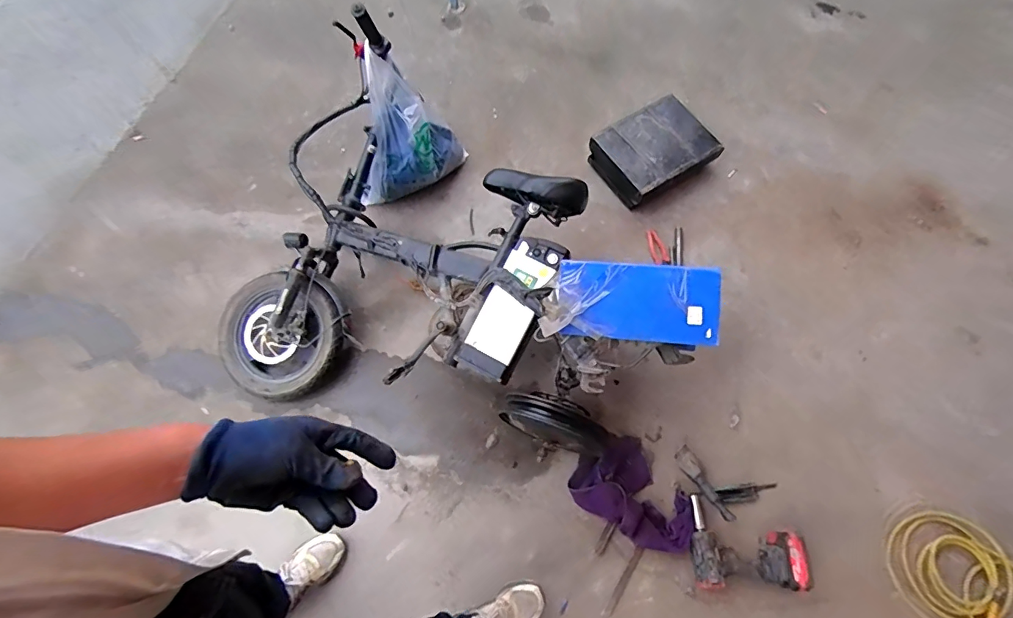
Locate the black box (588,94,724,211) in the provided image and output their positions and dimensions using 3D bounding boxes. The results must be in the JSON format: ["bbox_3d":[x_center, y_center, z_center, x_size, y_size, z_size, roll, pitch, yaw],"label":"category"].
[{"bbox_3d":[0.456,-0.493,1.467,0.322,0.098,0.254,-30,73,-13],"label":"black box"}]

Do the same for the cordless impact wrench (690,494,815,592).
[{"bbox_3d":[0.584,0.559,1.128,0.272,0.074,0.197,1,69,-2],"label":"cordless impact wrench"}]

